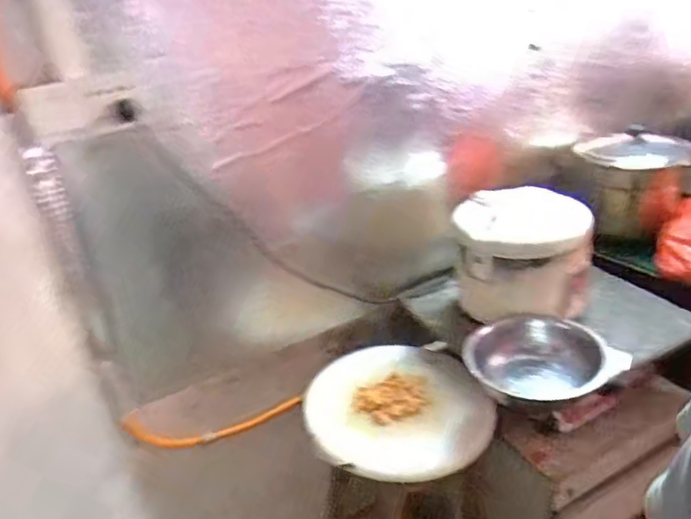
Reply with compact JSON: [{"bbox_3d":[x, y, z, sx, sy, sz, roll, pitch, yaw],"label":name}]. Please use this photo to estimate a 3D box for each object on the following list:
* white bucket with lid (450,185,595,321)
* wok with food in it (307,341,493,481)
[{"bbox_3d":[0.372,-0.004,1.216,0.246,0.235,0.217,-1,25,14],"label":"white bucket with lid"},{"bbox_3d":[0.112,0.301,1.188,0.344,0.089,0.372,-6,24,3],"label":"wok with food in it"}]

